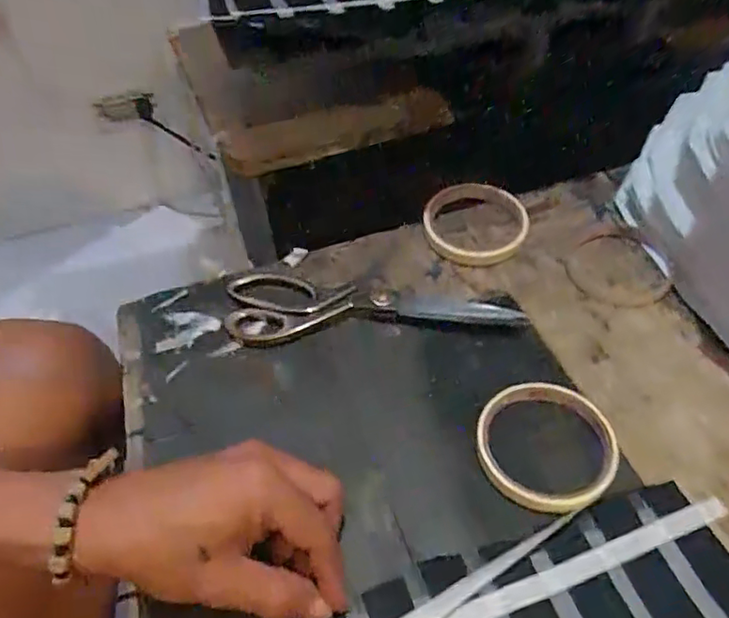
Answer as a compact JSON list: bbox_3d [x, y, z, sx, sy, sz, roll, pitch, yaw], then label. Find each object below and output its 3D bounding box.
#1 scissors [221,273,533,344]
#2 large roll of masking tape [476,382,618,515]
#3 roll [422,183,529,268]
[{"bbox_3d":[0.004,-0.007,0.462,0.222,0.011,0.068,-3,47,-1],"label":"scissors"},{"bbox_3d":[0.116,0.085,0.376,0.084,0.016,0.089,-1,47,1],"label":"large roll of masking tape"},{"bbox_3d":[0.097,-0.075,0.508,0.090,0.017,0.090,-1,47,1],"label":"roll"}]

